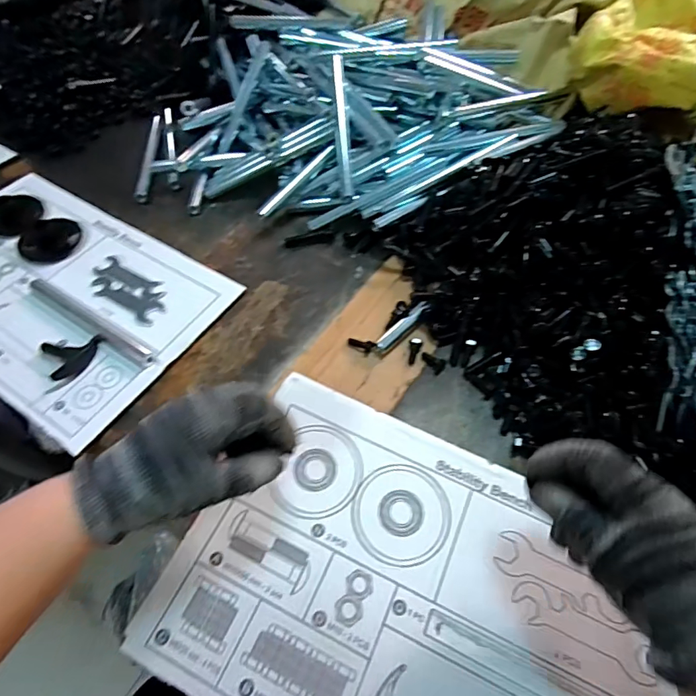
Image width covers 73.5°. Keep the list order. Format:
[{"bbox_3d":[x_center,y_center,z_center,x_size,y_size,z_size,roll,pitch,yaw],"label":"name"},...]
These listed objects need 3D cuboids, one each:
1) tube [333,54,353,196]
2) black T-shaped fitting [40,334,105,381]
[{"bbox_3d":[-0.006,-0.263,0.554,0.013,0.014,0.178,-4,83,1],"label":"tube"},{"bbox_3d":[-0.264,0.002,0.449,0.051,0.015,0.048,-32,63,-19],"label":"black T-shaped fitting"}]

